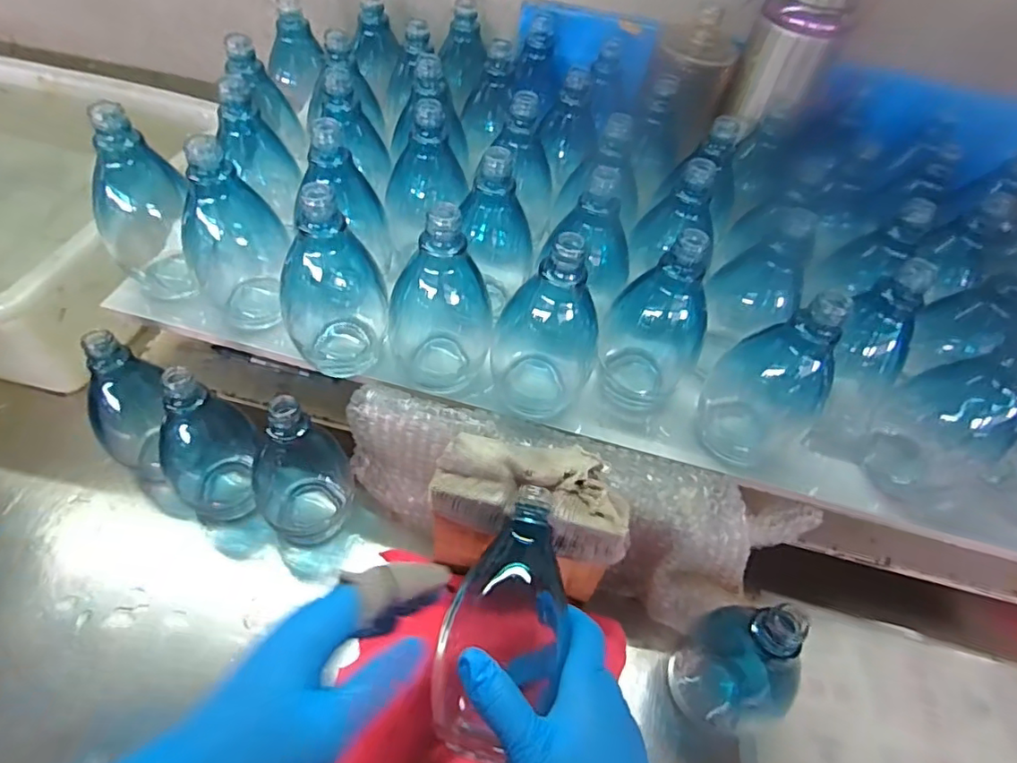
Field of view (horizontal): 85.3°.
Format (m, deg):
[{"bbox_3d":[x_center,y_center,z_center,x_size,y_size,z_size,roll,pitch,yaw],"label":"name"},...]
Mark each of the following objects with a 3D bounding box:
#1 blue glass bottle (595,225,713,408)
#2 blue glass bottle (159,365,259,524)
[{"bbox_3d":[0.106,-0.044,0.398,0.068,0.142,0.065,18,53,8],"label":"blue glass bottle"},{"bbox_3d":[-0.239,0.049,0.429,0.066,0.143,0.063,3,53,-4],"label":"blue glass bottle"}]

